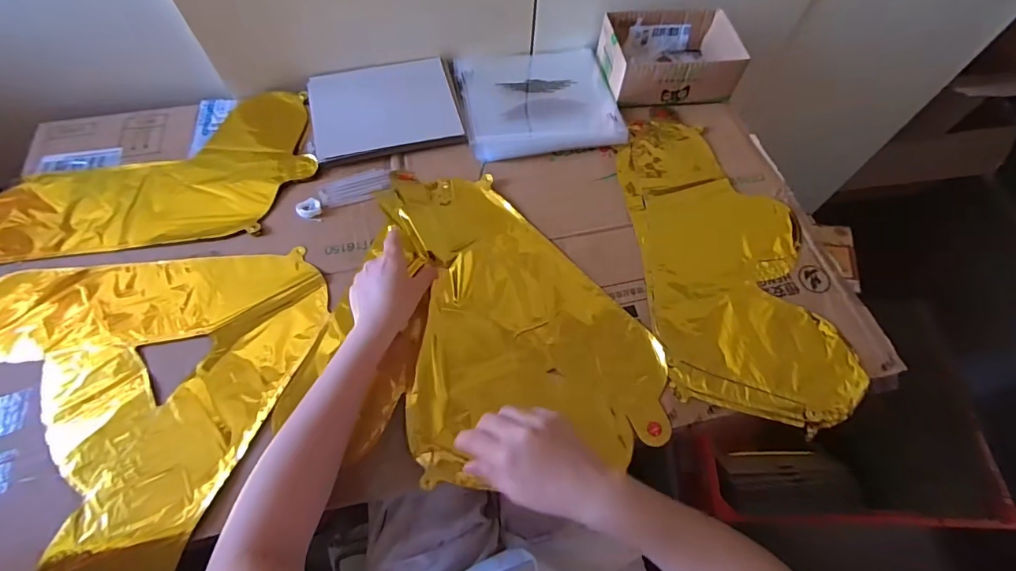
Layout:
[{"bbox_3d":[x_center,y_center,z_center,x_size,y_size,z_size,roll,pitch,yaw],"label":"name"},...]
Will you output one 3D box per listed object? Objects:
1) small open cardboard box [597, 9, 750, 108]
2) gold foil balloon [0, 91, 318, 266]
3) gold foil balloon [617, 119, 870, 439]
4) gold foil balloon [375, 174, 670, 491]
[{"bbox_3d":[0.239,-0.336,0.669,0.185,0.061,0.141,-7,64,-6],"label":"small open cardboard box"},{"bbox_3d":[-0.456,-0.147,0.577,0.389,0.008,0.221,-9,64,-7],"label":"gold foil balloon"},{"bbox_3d":[0.266,-0.043,0.559,0.212,0.009,0.409,-5,64,-5],"label":"gold foil balloon"},{"bbox_3d":[0.005,0.018,0.523,0.265,0.022,0.367,-13,65,-9],"label":"gold foil balloon"}]

